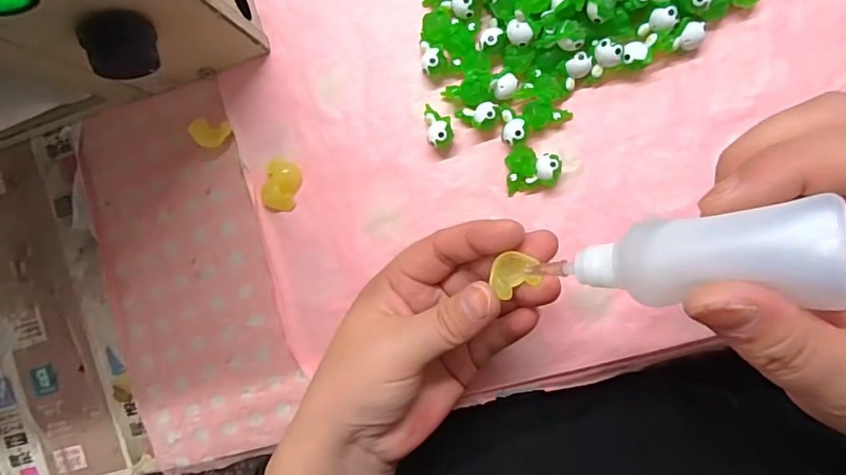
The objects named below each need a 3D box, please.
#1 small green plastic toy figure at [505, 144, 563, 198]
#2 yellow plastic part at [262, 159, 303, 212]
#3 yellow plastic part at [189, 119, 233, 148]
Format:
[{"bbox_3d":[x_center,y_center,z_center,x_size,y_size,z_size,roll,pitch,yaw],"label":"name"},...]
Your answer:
[{"bbox_3d":[0.061,-0.039,0.285,0.030,0.014,0.025,-12,91,9],"label":"small green plastic toy figure"},{"bbox_3d":[-0.086,-0.031,0.309,0.021,0.007,0.031,15,95,8],"label":"yellow plastic part"},{"bbox_3d":[-0.131,-0.064,0.312,0.024,0.007,0.017,7,94,8],"label":"yellow plastic part"}]

